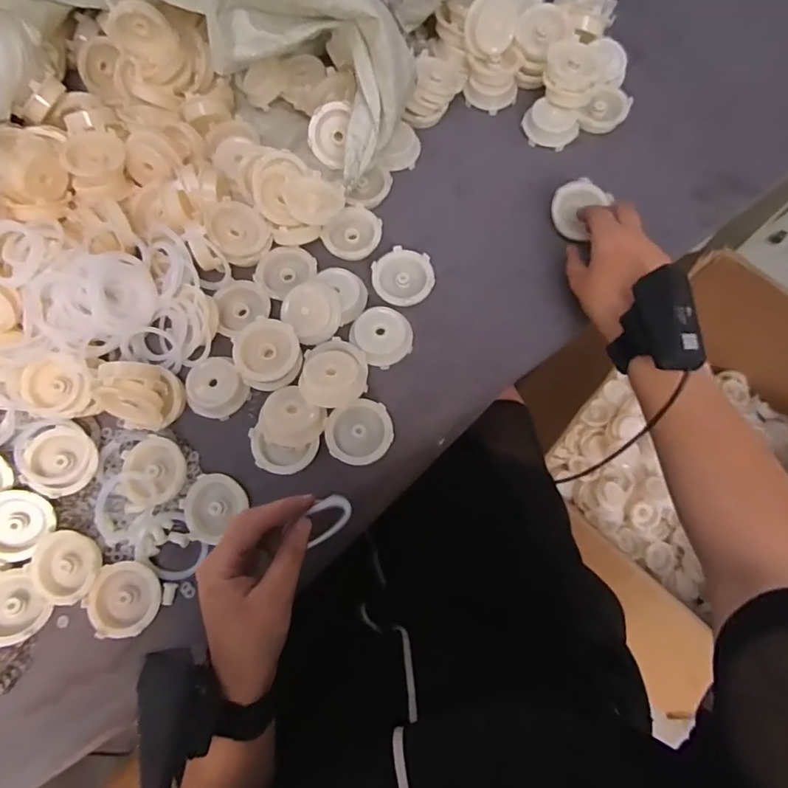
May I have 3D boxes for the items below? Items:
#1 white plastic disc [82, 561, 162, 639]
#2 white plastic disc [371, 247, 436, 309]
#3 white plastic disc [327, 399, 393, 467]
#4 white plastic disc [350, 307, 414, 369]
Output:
[{"bbox_3d":[-0.206,0.158,0.391,0.050,0.013,0.053,0,73,1],"label":"white plastic disc"},{"bbox_3d":[0.009,-0.102,0.457,0.052,0.017,0.054,0,73,1],"label":"white plastic disc"},{"bbox_3d":[-0.028,0.033,0.417,0.053,0.025,0.048,-14,74,-3],"label":"white plastic disc"},{"bbox_3d":[-0.010,-0.050,0.441,0.046,0.022,0.049,0,73,1],"label":"white plastic disc"}]

